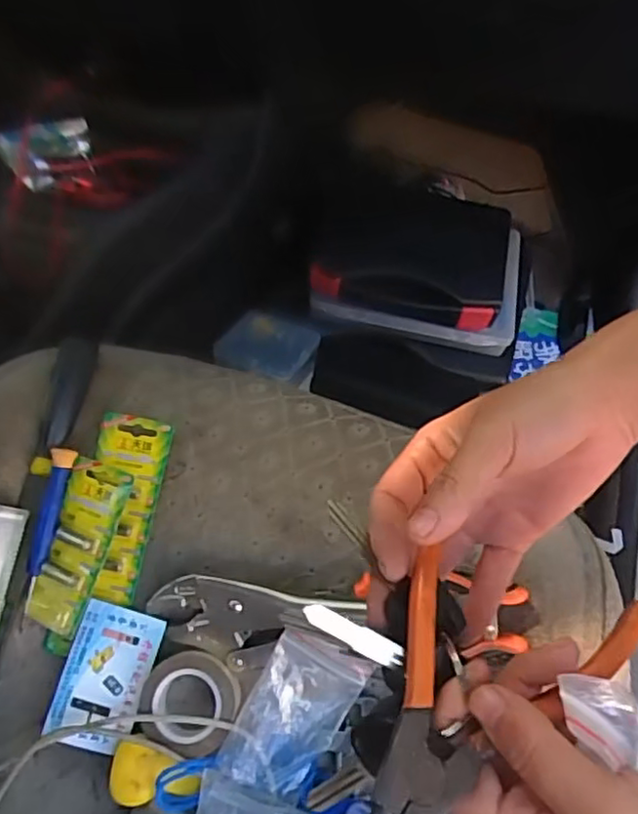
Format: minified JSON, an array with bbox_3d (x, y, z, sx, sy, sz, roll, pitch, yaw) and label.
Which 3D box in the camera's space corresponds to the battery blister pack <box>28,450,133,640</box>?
[{"bbox_3d":[-0.166,0.094,0.443,0.044,0.015,0.113,16,81,6],"label":"battery blister pack"}]

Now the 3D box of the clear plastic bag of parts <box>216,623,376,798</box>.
[{"bbox_3d":[-0.015,0.194,0.407,0.061,0.013,0.096,29,86,2],"label":"clear plastic bag of parts"}]

